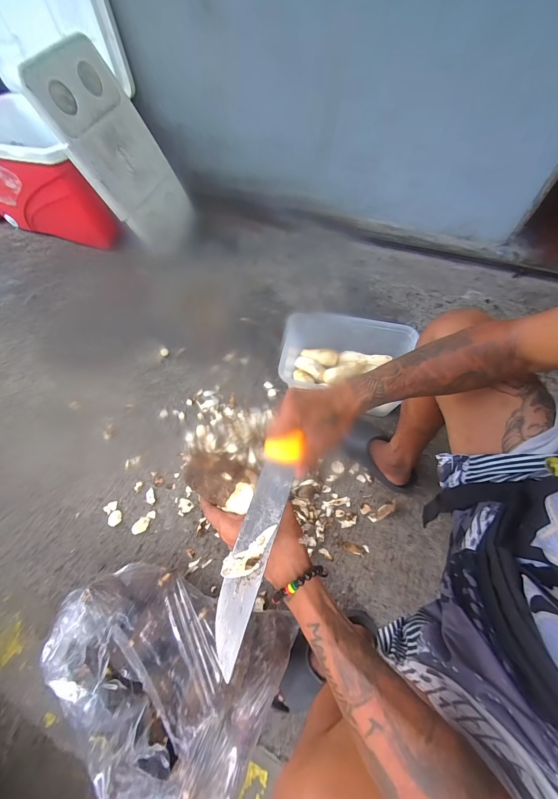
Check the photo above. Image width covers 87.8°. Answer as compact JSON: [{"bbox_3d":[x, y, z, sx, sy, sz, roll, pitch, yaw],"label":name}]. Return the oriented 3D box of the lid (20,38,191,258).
[{"bbox_3d":[-0.577,-0.899,1.107,0.048,0.610,0.318,18,67,39],"label":"lid"}]

